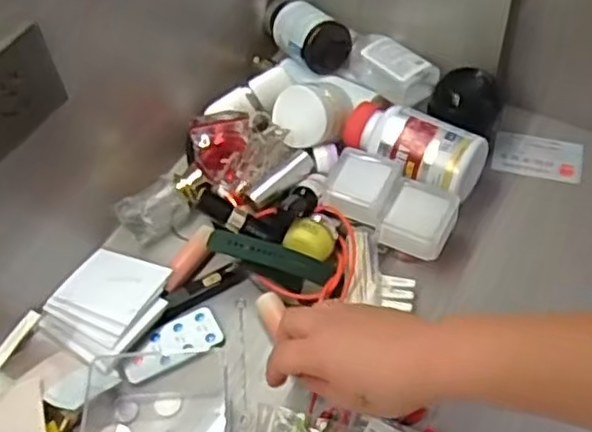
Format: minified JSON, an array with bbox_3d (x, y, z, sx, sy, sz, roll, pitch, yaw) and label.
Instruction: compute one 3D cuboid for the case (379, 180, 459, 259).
[{"bbox_3d":[0.108,0.002,0.622,0.057,0.030,0.057,17,55,17],"label":"case"}]

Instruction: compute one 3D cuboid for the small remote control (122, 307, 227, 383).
[{"bbox_3d":[-0.105,0.107,0.600,0.083,0.010,0.041,-25,54,-15],"label":"small remote control"}]

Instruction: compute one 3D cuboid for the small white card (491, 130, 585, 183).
[{"bbox_3d":[0.239,-0.061,0.705,0.084,0.006,0.052,11,58,11],"label":"small white card"}]

